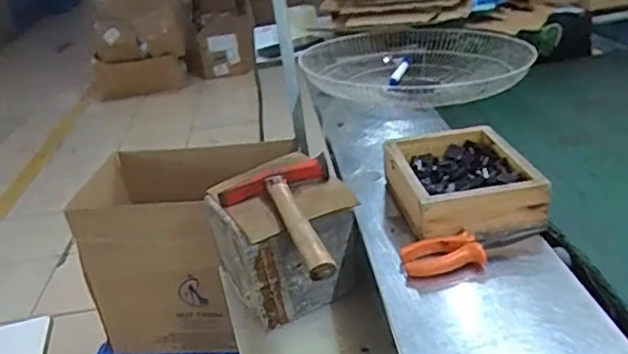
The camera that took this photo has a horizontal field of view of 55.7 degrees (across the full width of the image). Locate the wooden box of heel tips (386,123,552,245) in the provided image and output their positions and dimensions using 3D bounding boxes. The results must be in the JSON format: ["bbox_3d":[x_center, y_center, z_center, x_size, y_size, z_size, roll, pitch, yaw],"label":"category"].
[{"bbox_3d":[0.178,0.002,0.744,0.162,0.054,0.190,-8,26,-1],"label":"wooden box of heel tips"}]

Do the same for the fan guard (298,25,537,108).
[{"bbox_3d":[0.195,-0.208,1.168,0.434,0.078,0.369,-7,26,2],"label":"fan guard"}]

